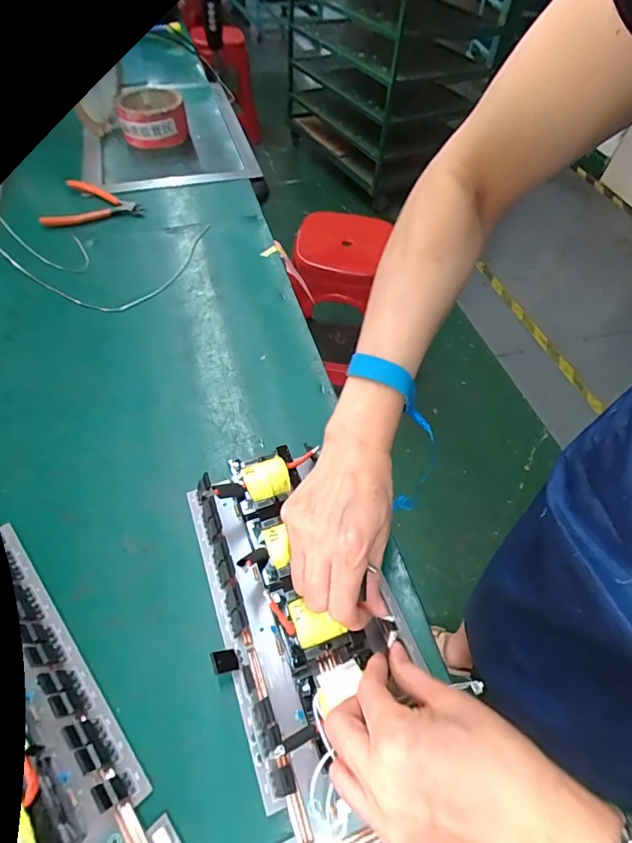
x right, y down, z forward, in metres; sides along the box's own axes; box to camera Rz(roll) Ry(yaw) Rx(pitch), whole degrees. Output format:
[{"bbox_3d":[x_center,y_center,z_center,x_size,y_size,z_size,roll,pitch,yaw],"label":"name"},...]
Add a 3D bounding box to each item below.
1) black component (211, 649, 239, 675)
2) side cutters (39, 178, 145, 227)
[{"bbox_3d":[-0.066,0.173,0.325,0.021,0.004,0.014,9,48,-40],"label":"black component"},{"bbox_3d":[-0.336,-0.327,0.681,0.127,0.016,0.112,10,53,4],"label":"side cutters"}]

